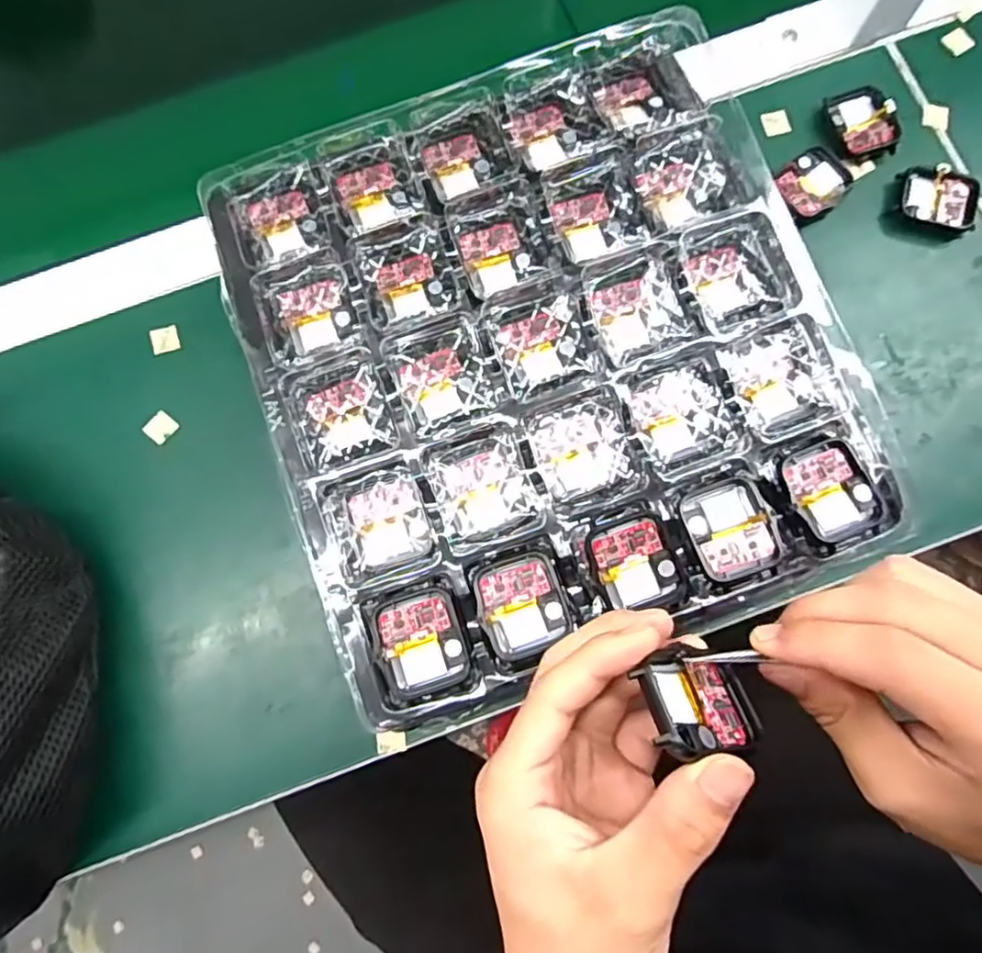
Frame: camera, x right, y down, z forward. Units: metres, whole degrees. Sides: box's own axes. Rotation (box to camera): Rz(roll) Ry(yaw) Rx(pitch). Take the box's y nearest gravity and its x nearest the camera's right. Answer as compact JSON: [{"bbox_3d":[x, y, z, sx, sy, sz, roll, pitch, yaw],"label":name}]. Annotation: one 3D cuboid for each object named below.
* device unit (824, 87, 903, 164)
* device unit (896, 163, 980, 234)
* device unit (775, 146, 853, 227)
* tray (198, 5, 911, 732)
[{"bbox_3d":[0.228,-0.217,0.389,0.038,0.012,0.047,-15,79,-2],"label":"device unit"},{"bbox_3d":[0.268,-0.165,0.376,0.047,0.014,0.035,15,80,4],"label":"device unit"},{"bbox_3d":[0.195,-0.177,0.380,0.044,0.007,0.037,-35,81,-6],"label":"device unit"},{"bbox_3d":[0.023,-0.062,0.303,0.263,0.025,0.277,-20,80,-3],"label":"tray"}]

